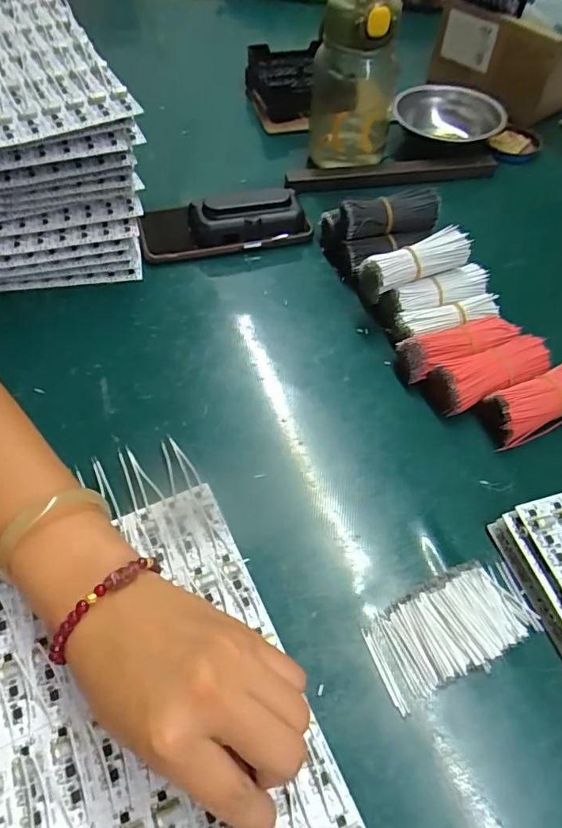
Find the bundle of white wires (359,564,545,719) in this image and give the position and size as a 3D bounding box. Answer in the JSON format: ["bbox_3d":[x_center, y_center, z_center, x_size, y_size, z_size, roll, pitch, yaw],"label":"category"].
[{"bbox_3d":[0.100,0.121,0.286,0.100,0.012,0.050,-23,60,-18],"label":"bundle of white wires"}]

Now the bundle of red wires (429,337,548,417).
[{"bbox_3d":[0.157,-0.028,0.378,0.088,0.035,0.032,-18,58,-15],"label":"bundle of red wires"}]

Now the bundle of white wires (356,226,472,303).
[{"bbox_3d":[0.112,-0.129,0.417,0.091,0.037,0.029,-23,59,-16],"label":"bundle of white wires"}]

